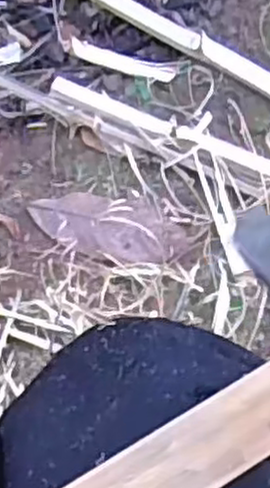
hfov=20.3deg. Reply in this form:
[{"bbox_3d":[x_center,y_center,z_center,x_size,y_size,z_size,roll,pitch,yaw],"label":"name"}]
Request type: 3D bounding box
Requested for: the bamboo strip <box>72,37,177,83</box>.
[{"bbox_3d":[-0.020,-0.239,0.986,0.160,0.007,0.026,23,62,24],"label":"bamboo strip"}]

